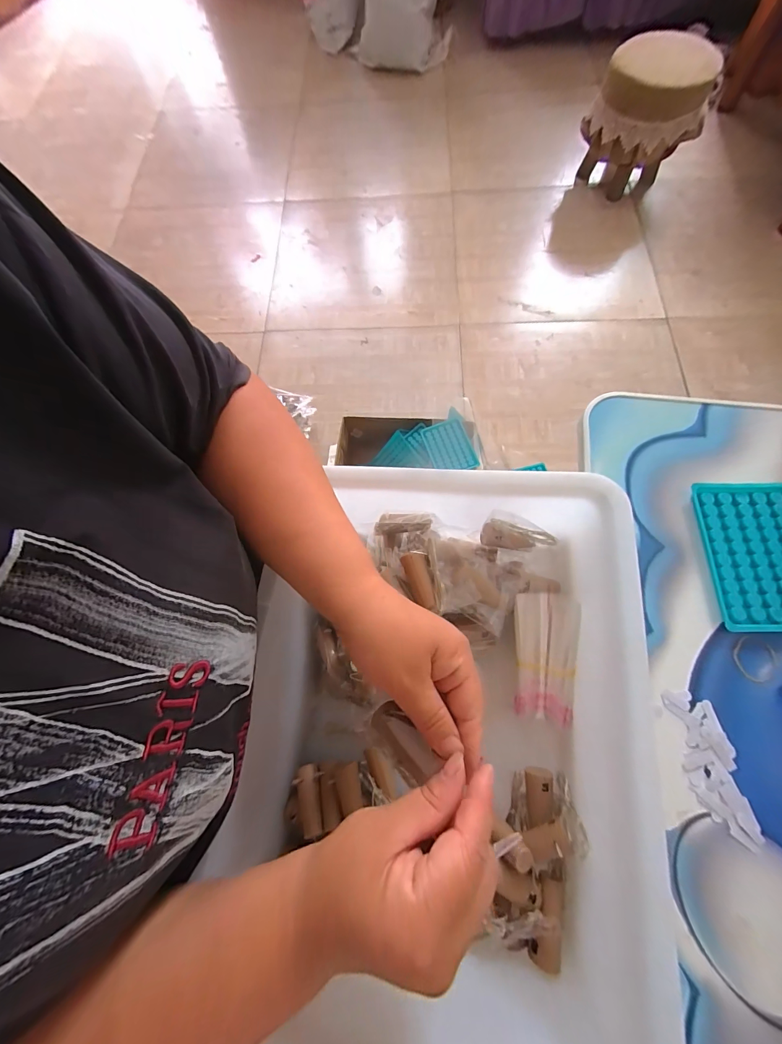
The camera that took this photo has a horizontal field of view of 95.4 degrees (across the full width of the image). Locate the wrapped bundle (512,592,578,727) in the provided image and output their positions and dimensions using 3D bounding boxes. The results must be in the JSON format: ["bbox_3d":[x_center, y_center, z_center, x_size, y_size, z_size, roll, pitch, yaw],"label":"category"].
[{"bbox_3d":[0.133,0.118,0.310,0.048,0.034,0.108,5,84,2],"label":"wrapped bundle"}]

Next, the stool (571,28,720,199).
[{"bbox_3d":[0.804,-1.290,1.154,0.312,0.311,0.329,20,74,10],"label":"stool"}]

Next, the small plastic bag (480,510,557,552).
[{"bbox_3d":[0.118,0.009,0.334,0.065,0.039,0.015,13,30,-2],"label":"small plastic bag"}]

